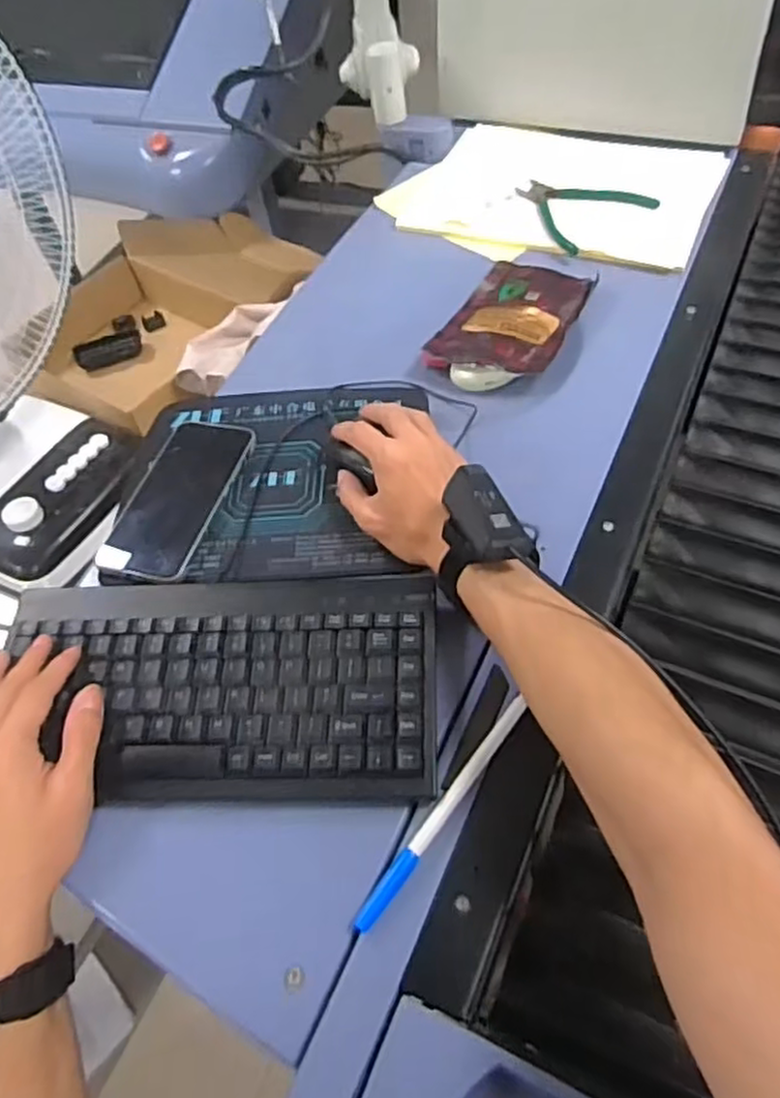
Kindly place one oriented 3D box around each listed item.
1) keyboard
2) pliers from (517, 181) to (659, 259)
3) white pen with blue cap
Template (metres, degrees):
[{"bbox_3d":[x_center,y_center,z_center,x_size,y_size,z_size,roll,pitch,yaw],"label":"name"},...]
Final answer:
[{"bbox_3d":[-0.112,0.083,0.457,0.281,0.030,0.152,1,57,1],"label":"keyboard"},{"bbox_3d":[0.195,-0.373,0.766,0.120,0.023,0.133,-35,57,-18],"label":"pliers"},{"bbox_3d":[0.033,0.148,0.411,0.011,0.005,0.160,30,62,25],"label":"white pen with blue cap"}]

